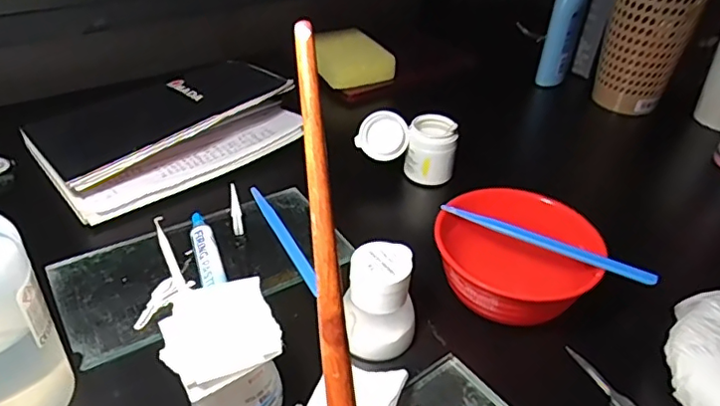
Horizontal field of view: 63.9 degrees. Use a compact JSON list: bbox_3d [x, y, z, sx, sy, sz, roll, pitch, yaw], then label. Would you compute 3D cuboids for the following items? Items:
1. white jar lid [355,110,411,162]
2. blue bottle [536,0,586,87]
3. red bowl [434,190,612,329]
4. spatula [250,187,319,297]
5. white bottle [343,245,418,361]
[{"bbox_3d":[0.021,-0.059,0.508,0.042,0.005,0.043,0,84,1],"label":"white jar lid"},{"bbox_3d":[0.238,-0.210,0.668,0.034,0.144,0.038,14,39,12],"label":"blue bottle"},{"bbox_3d":[0.105,0.042,0.401,0.106,0.053,0.098,3,38,-2],"label":"red bowl"},{"bbox_3d":[-0.059,0.026,0.449,0.011,0.006,0.133,-16,43,-24],"label":"spatula"},{"bbox_3d":[0.012,0.062,0.361,0.048,0.061,0.043,11,39,8],"label":"white bottle"}]

